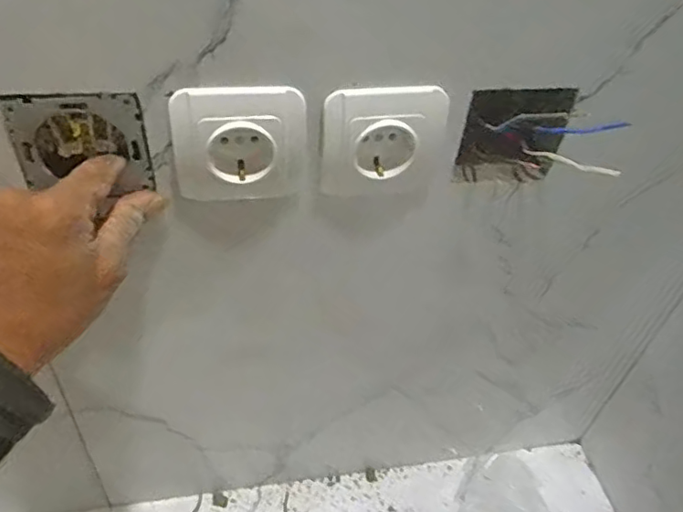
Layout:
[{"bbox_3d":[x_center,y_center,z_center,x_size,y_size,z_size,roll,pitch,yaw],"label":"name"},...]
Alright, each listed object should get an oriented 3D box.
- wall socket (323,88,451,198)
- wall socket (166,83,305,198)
[{"bbox_3d":[0.027,-0.073,0.387,0.081,0.081,0.022,-1,44,-8],"label":"wall socket"},{"bbox_3d":[-0.063,-0.070,0.365,0.078,0.073,0.021,-6,45,-14],"label":"wall socket"}]

